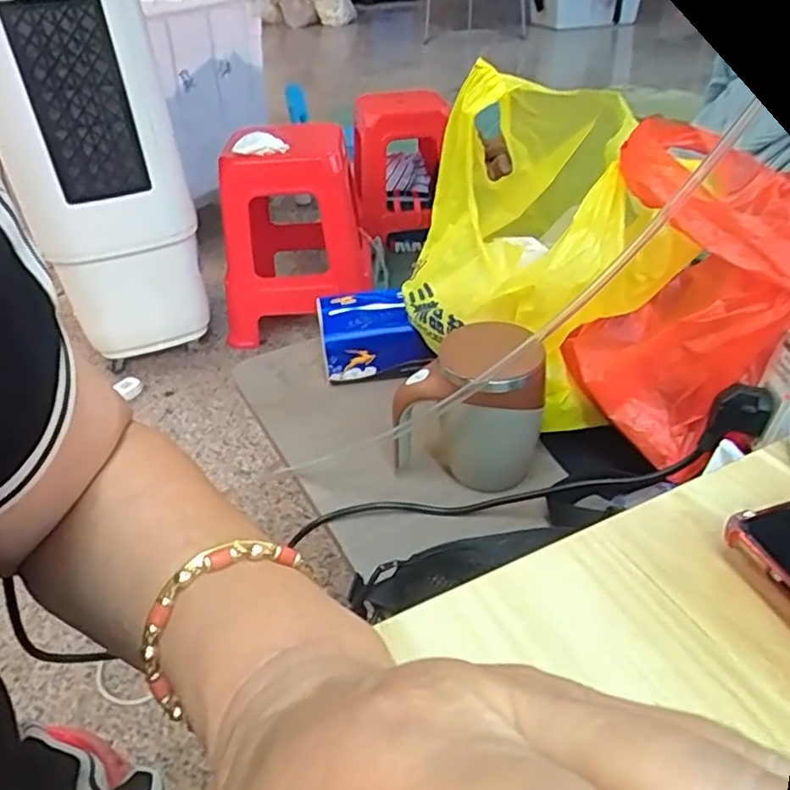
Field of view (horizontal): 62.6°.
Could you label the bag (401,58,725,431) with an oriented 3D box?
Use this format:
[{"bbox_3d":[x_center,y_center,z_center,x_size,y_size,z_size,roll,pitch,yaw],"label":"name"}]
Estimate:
[{"bbox_3d":[0.125,-0.179,0.662,0.219,0.242,0.340,0,37,3],"label":"bag"}]

